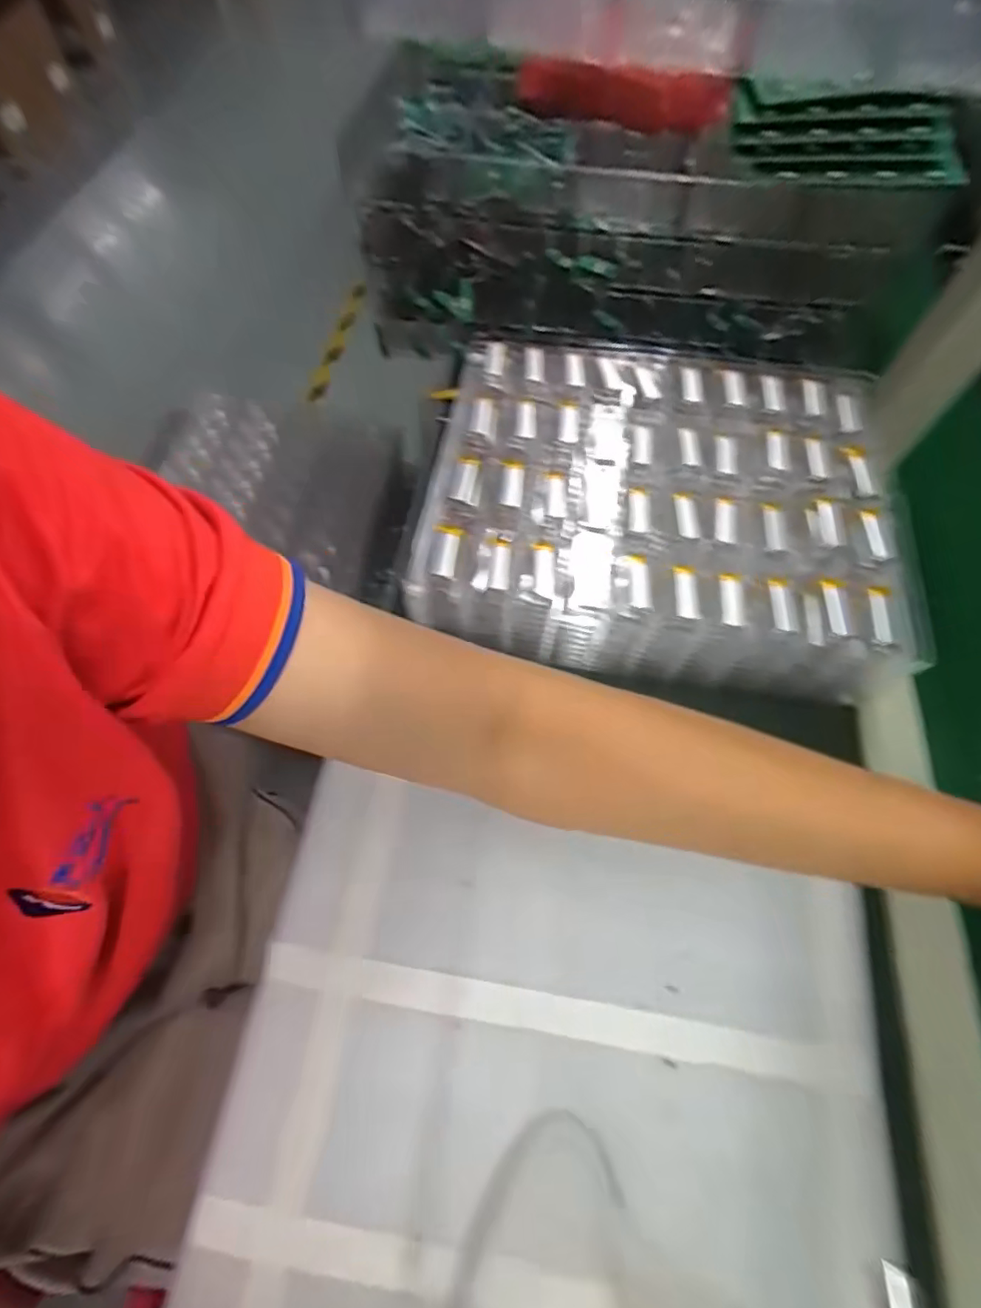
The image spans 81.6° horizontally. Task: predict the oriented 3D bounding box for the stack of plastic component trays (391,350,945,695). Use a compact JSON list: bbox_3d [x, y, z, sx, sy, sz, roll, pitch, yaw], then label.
[{"bbox_3d":[0.119,-0.111,0.422,0.323,0.069,0.266,8,63,3],"label":"stack of plastic component trays"}]

